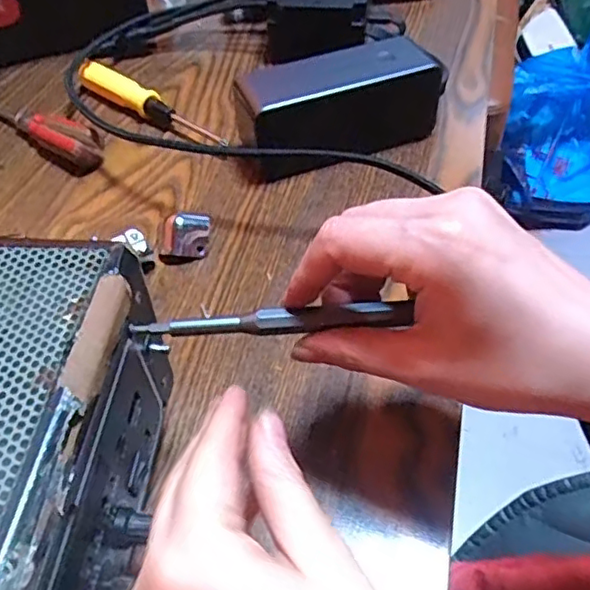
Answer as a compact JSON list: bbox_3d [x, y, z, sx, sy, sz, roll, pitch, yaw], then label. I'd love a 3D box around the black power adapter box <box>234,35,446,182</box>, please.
[{"bbox_3d":[0.031,-0.129,0.431,0.145,0.062,0.065,-14,49,-11],"label":"black power adapter box"}]

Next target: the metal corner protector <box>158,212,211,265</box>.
[{"bbox_3d":[-0.066,-0.035,0.369,0.025,0.019,0.029,5,48,6],"label":"metal corner protector"}]

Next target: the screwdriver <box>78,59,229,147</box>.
[{"bbox_3d":[-0.111,-0.144,0.474,0.153,0.022,0.018,30,57,26],"label":"screwdriver"}]

